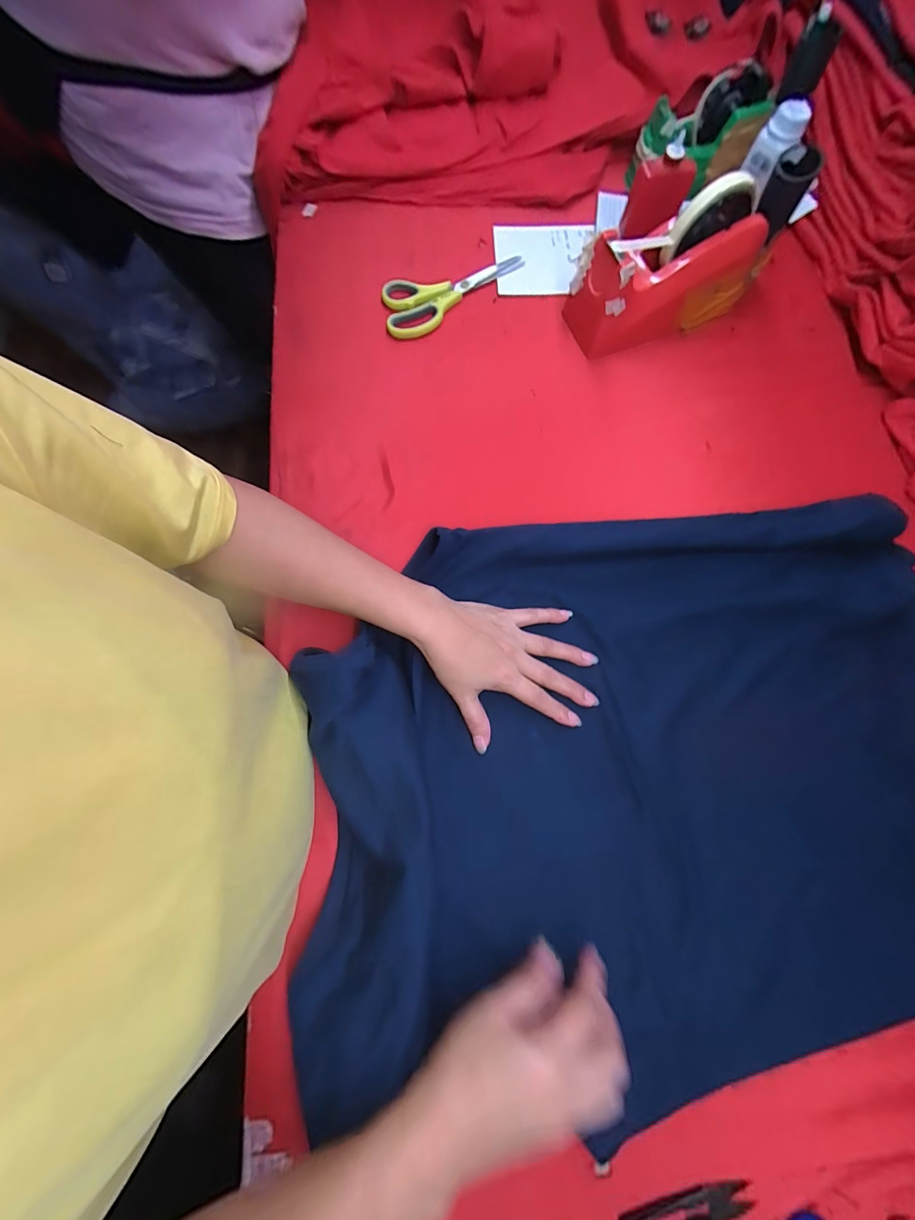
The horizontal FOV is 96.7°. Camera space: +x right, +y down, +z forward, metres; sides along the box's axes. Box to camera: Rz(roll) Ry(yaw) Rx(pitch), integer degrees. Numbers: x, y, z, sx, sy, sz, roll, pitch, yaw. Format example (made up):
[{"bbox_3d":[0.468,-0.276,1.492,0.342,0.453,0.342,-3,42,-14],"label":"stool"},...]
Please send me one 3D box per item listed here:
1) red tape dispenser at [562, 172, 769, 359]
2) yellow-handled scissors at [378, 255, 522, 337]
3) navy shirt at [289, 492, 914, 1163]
[{"bbox_3d":[0.222,-0.359,0.426,0.195,0.112,0.071,-22,78,-6],"label":"red tape dispenser"},{"bbox_3d":[0.000,-0.372,0.479,0.180,0.014,0.071,-18,77,-4],"label":"yellow-handled scissors"},{"bbox_3d":[0.177,0.130,0.338,0.605,0.066,0.450,-7,76,-5],"label":"navy shirt"}]

